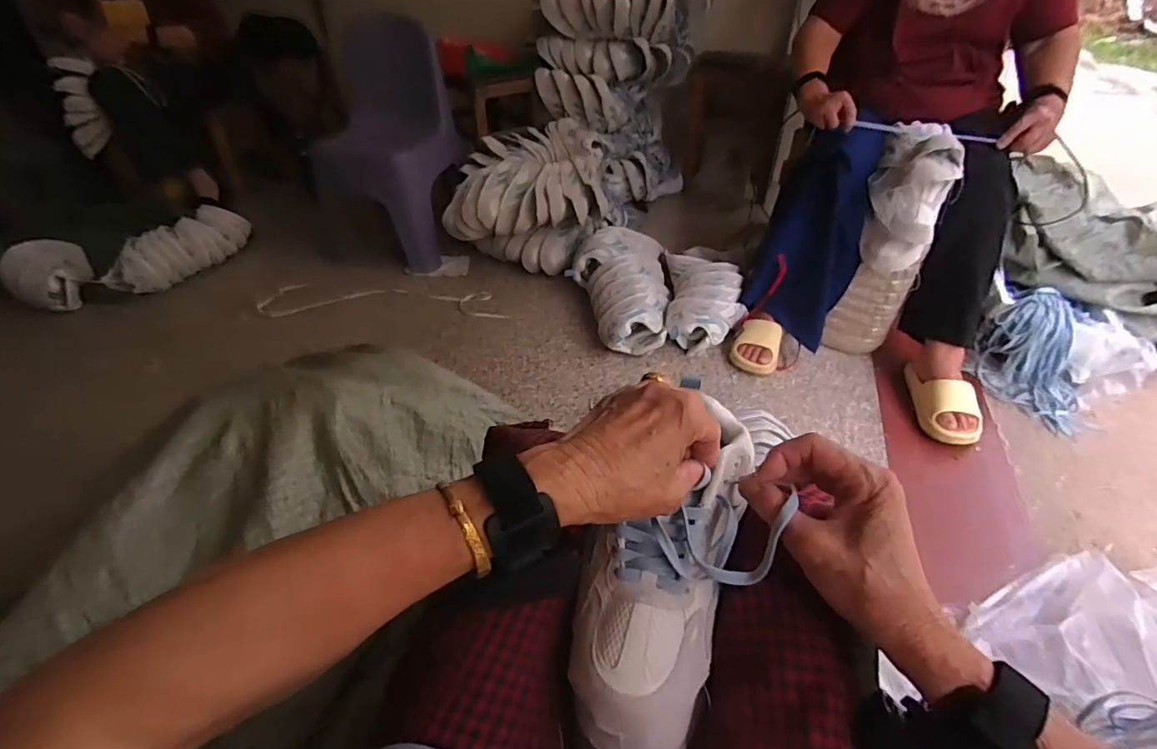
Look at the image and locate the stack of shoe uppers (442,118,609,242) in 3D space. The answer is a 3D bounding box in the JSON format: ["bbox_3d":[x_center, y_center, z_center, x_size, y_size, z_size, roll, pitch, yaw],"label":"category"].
[{"bbox_3d":[-0.153,-0.568,1.518,0.441,0.174,0.420,-3,42,-1],"label":"stack of shoe uppers"}]

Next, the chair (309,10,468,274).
[{"bbox_3d":[-0.579,-0.663,1.534,0.367,0.603,0.361,9,43,12],"label":"chair"}]

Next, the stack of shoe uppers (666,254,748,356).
[{"bbox_3d":[0.315,-0.221,1.311,0.182,0.149,0.365,5,42,7],"label":"stack of shoe uppers"}]

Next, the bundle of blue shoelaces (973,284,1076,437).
[{"bbox_3d":[0.975,-0.031,1.090,0.113,0.217,0.227,-24,46,-22],"label":"bundle of blue shoelaces"}]

